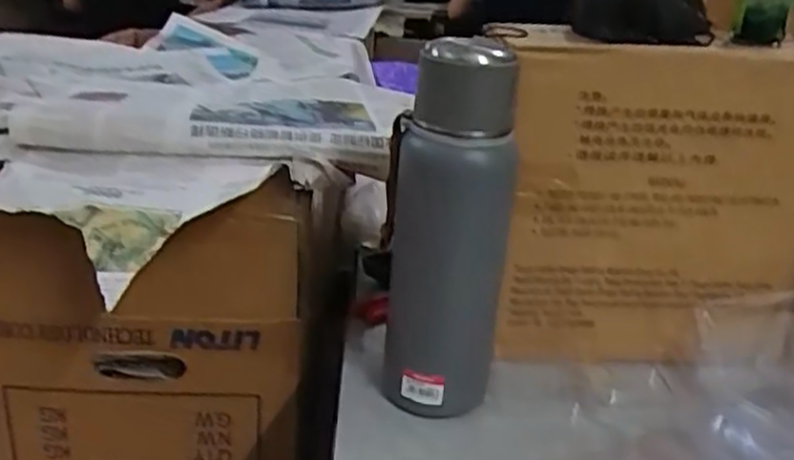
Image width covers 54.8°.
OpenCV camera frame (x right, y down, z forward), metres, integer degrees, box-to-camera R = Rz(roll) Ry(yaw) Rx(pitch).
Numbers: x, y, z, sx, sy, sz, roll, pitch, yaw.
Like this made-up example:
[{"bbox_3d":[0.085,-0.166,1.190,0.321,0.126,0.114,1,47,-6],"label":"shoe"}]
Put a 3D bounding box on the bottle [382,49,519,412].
[{"bbox_3d":[0.035,0.008,0.545,0.082,0.269,0.084,5,24,1],"label":"bottle"}]

